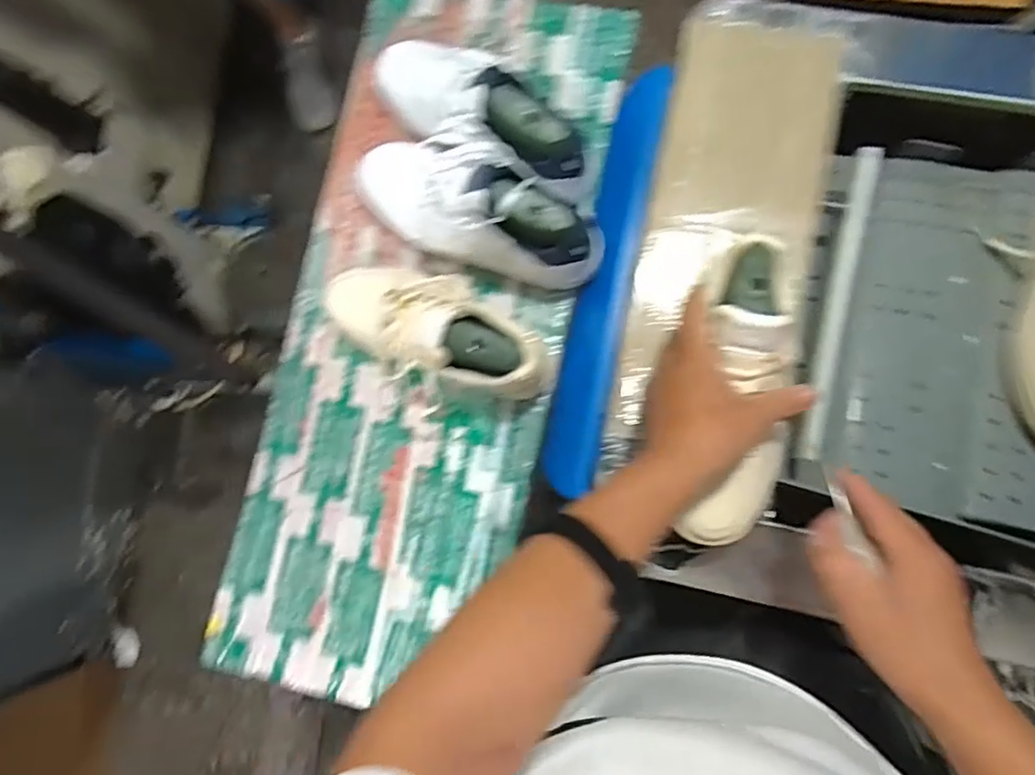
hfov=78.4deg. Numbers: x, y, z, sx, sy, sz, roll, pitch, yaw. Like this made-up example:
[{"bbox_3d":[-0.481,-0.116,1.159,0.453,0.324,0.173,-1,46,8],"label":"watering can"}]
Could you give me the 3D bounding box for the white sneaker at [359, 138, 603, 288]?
[{"bbox_3d":[-0.044,-0.193,0.670,0.277,0.117,0.100,20,86,7],"label":"white sneaker"}]

